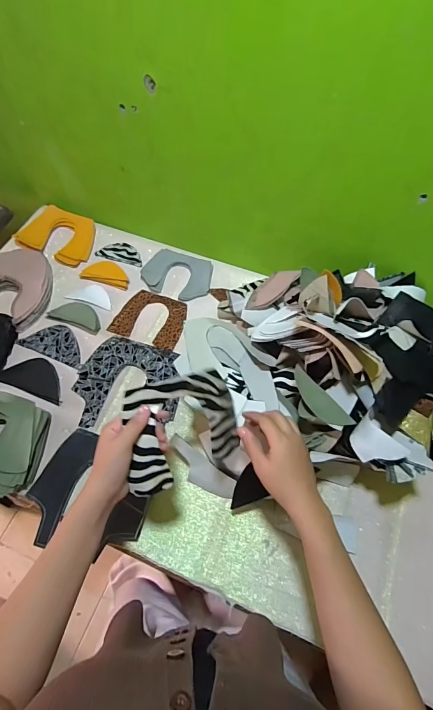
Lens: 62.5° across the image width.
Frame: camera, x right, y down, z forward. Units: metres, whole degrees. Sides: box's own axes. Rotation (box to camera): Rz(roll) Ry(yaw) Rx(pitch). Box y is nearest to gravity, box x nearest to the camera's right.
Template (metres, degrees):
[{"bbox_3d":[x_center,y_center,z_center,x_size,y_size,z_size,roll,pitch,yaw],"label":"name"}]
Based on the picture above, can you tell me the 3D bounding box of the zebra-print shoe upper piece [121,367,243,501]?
[{"bbox_3d":[-0.048,0.092,0.447,0.150,0.047,0.124,-17,86,-12],"label":"zebra-print shoe upper piece"}]

